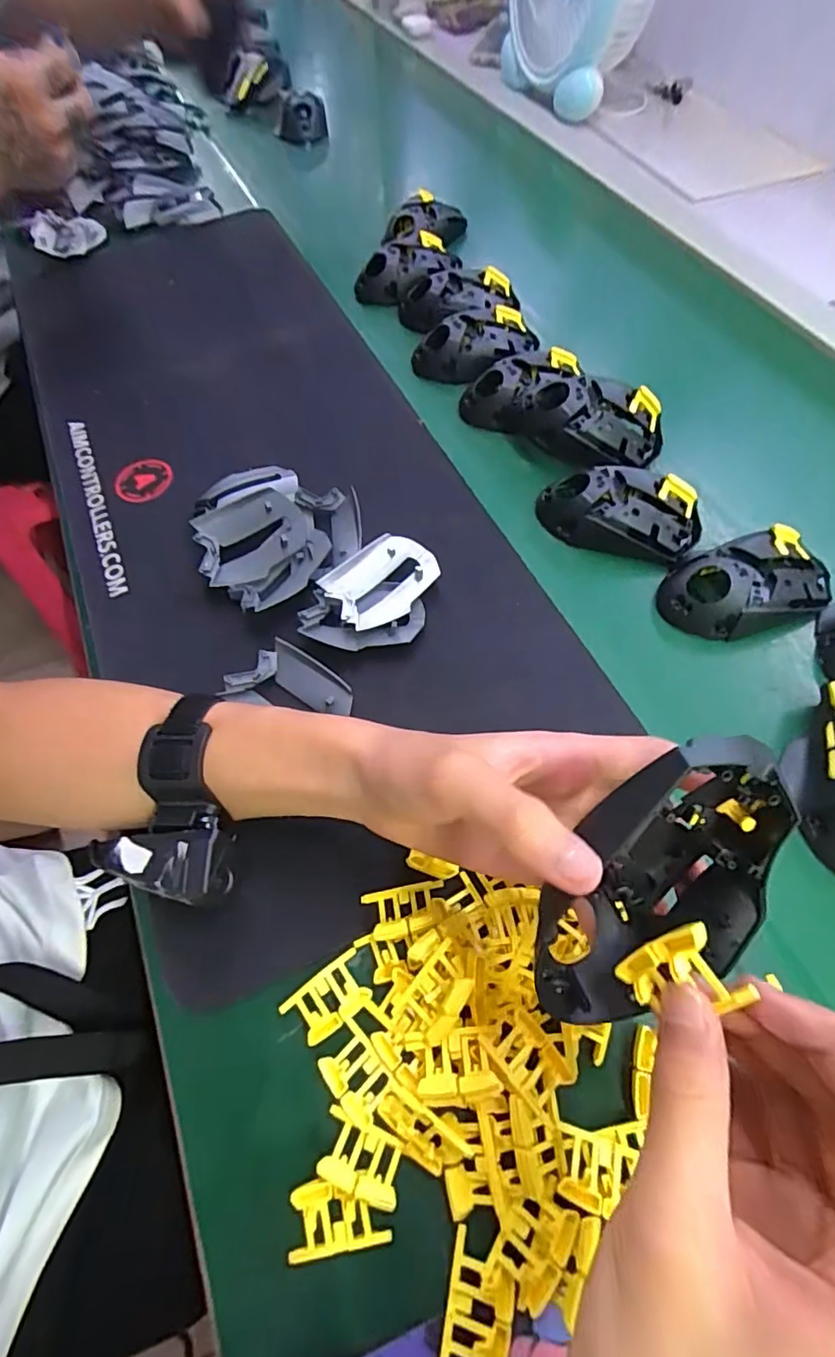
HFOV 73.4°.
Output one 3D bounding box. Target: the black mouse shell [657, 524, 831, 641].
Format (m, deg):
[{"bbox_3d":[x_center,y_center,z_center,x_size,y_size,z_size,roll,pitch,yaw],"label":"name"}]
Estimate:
[{"bbox_3d":[0.227,-0.064,0.379,0.111,0.033,0.064,-19,64,-11],"label":"black mouse shell"}]

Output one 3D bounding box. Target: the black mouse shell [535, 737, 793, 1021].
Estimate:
[{"bbox_3d":[0.091,0.072,0.202,0.072,0.121,0.057,-4,33,-35],"label":"black mouse shell"}]

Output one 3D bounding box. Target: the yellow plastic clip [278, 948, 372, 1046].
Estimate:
[{"bbox_3d":[-0.044,0.162,0.282,0.041,0.012,0.026,-35,68,-18],"label":"yellow plastic clip"}]

